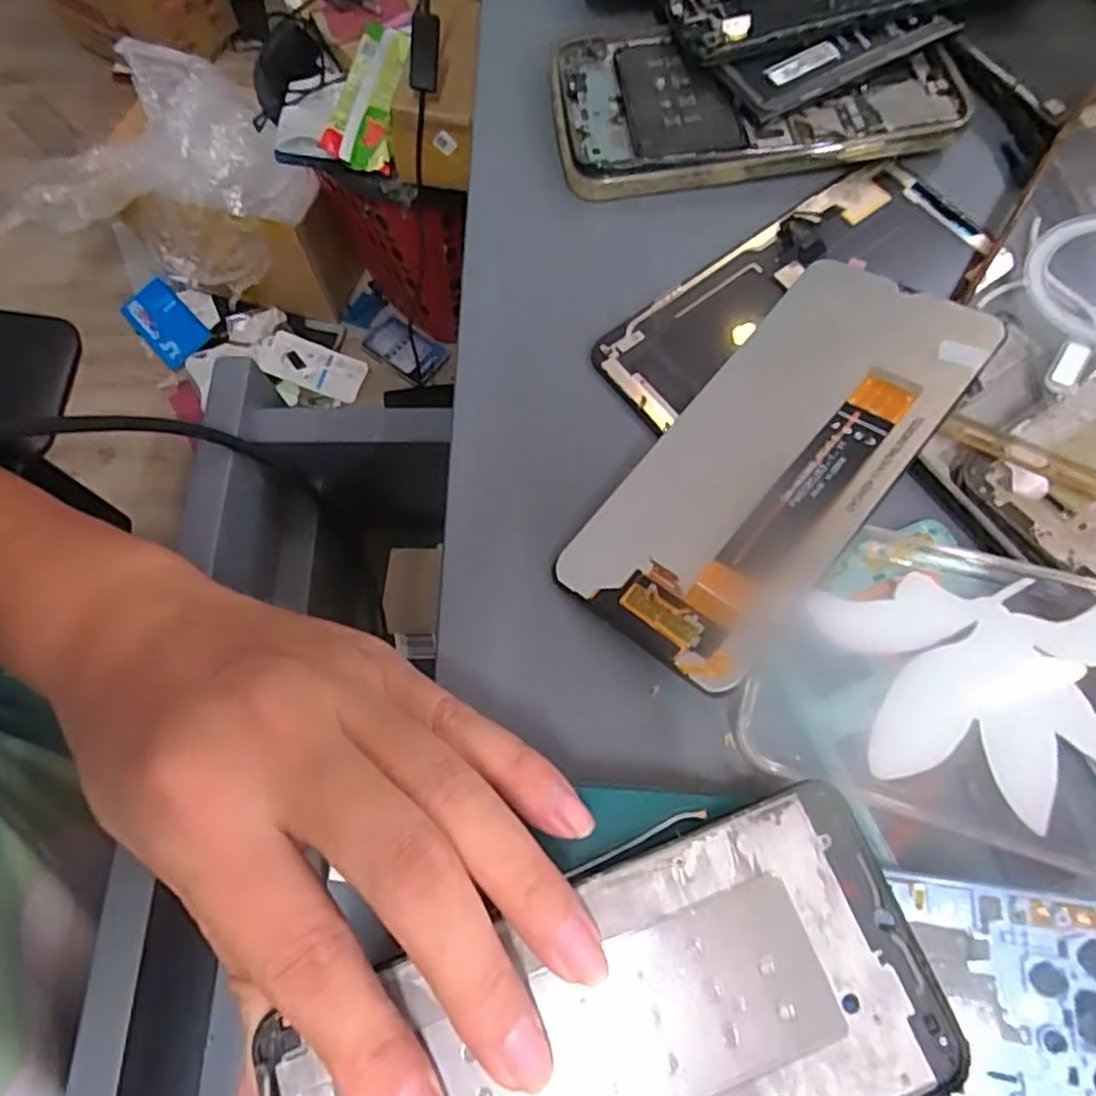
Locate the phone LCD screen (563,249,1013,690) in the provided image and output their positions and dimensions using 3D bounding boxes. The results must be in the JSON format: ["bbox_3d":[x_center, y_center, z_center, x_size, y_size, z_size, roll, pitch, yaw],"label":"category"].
[{"bbox_3d":[0.074,-0.032,0.223,0.070,0.006,0.153,36,79,27],"label":"phone LCD screen"}]

